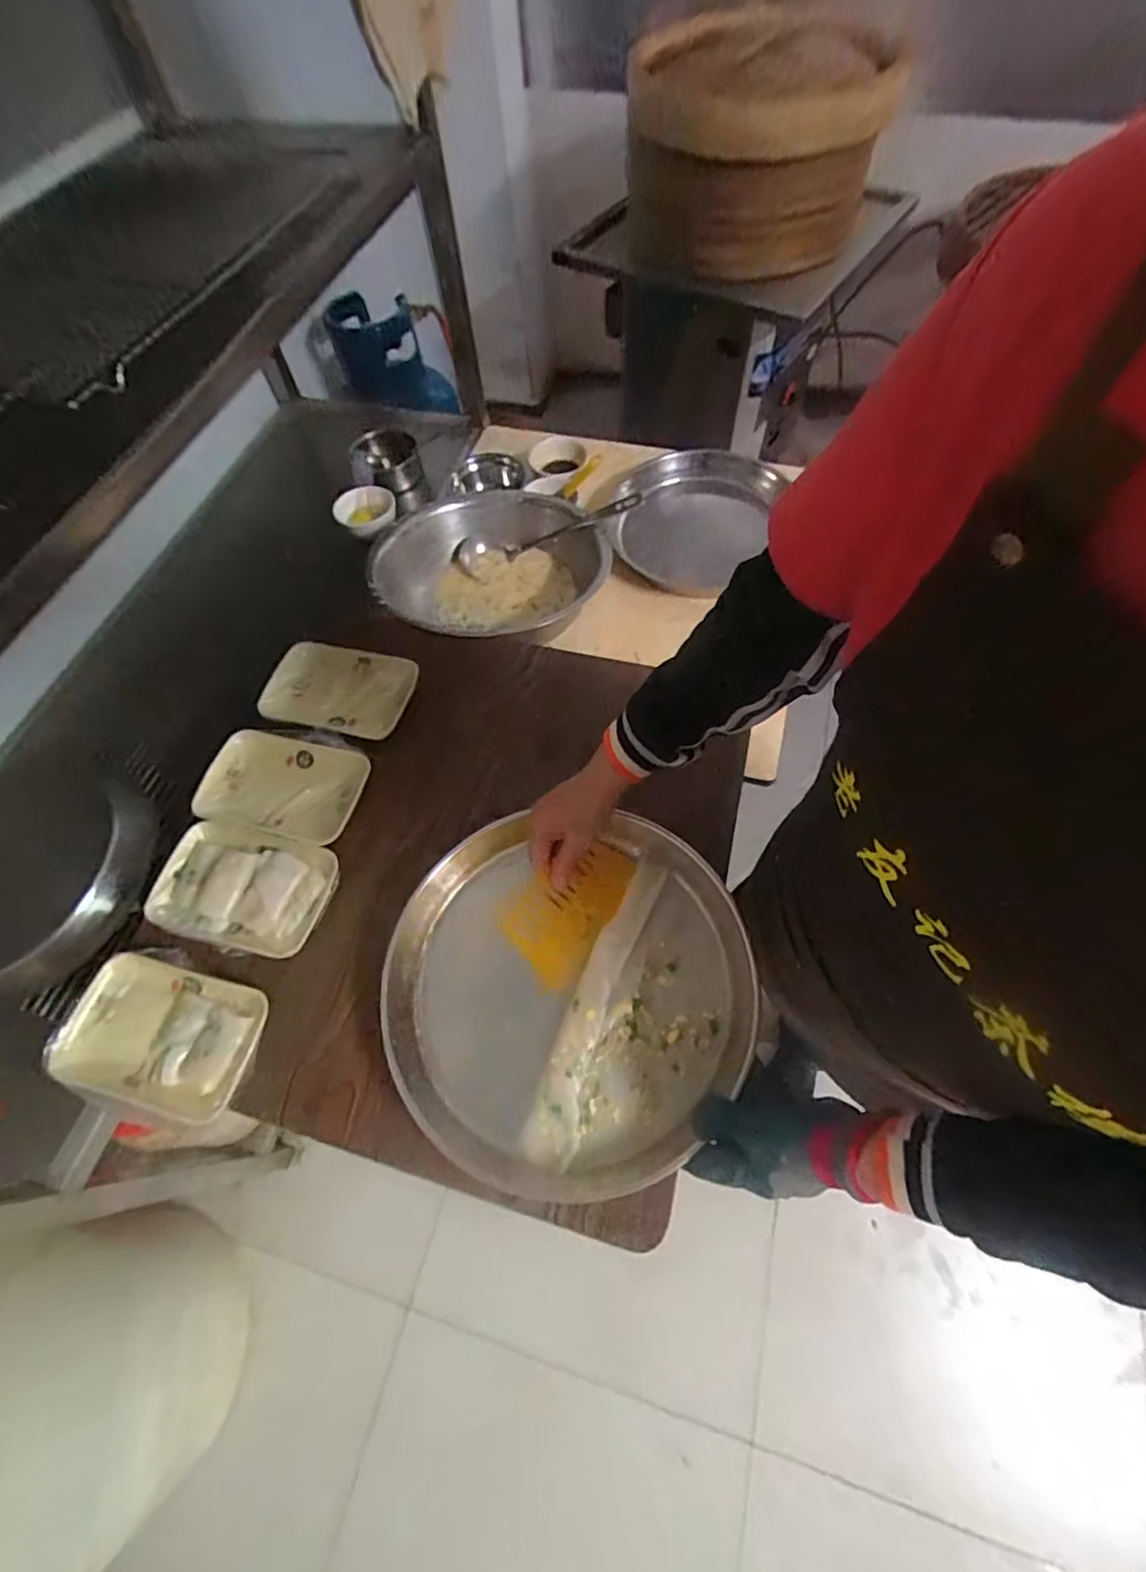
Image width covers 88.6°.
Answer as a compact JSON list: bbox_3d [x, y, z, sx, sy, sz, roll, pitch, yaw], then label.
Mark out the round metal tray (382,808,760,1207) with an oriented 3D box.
[{"bbox_3d":[-0.003,0.187,0.568,0.344,0.069,0.332,-2,60,3],"label":"round metal tray"}]

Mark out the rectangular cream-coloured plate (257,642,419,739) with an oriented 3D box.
[{"bbox_3d":[-0.296,-0.122,0.745,0.189,0.033,0.126,15,62,13],"label":"rectangular cream-coloured plate"}]

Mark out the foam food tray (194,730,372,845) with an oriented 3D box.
[{"bbox_3d":[-0.340,-0.003,0.690,0.188,0.024,0.118,11,61,10],"label":"foam food tray"}]

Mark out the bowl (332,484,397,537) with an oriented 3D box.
[{"bbox_3d":[-0.376,-0.499,1.068,0.108,0.041,0.113,-2,60,3],"label":"bowl"}]

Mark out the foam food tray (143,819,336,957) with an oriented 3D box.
[{"bbox_3d":[-0.360,0.104,0.629,0.183,0.047,0.124,11,61,11],"label":"foam food tray"}]

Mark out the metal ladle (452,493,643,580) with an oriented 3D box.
[{"bbox_3d":[-0.044,-0.418,0.971,0.322,0.058,0.063,-11,57,21],"label":"metal ladle"}]

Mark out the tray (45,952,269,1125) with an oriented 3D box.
[{"bbox_3d":[-0.398,0.241,0.570,0.191,0.024,0.122,10,61,10],"label":"tray"}]

